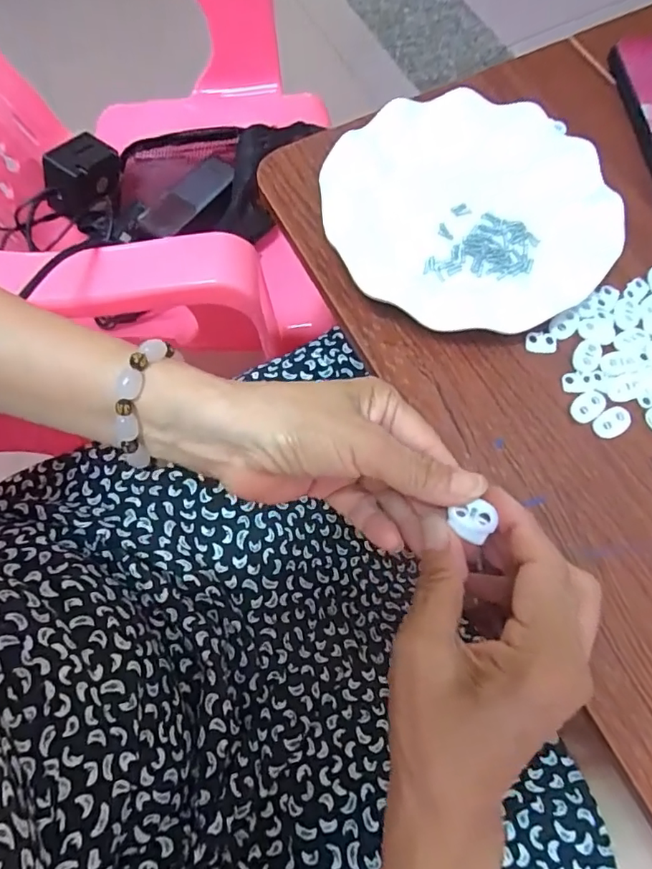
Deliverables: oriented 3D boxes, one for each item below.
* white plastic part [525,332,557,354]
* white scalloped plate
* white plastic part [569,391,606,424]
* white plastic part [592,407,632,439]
[{"bbox_3d":[0.135,-0.058,0.332,0.019,0.004,0.012,5,72,4],"label":"white plastic part"},{"bbox_3d":[0.093,-0.153,0.352,0.184,0.023,0.174,-1,72,2],"label":"white scalloped plate"},{"bbox_3d":[0.157,-0.017,0.317,0.023,0.004,0.016,-42,75,-11],"label":"white plastic part"},{"bbox_3d":[0.170,-0.006,0.312,0.020,0.005,0.016,-29,73,-7],"label":"white plastic part"}]

